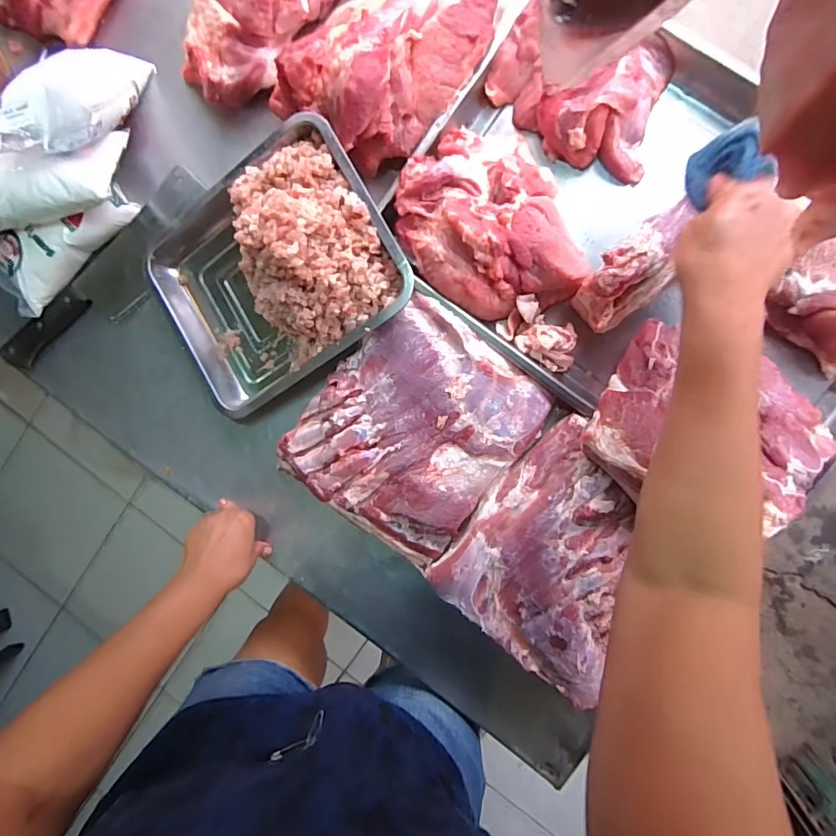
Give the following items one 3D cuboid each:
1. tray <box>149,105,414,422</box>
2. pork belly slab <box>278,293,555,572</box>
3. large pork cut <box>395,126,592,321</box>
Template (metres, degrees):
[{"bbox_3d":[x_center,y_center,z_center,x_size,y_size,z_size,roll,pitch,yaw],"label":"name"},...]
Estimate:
[{"bbox_3d":[-0.176,-0.179,0.558,0.288,0.127,0.260,-28,89,7],"label":"tray"},{"bbox_3d":[-0.009,0.017,0.574,0.241,0.046,0.278,38,96,4],"label":"pork belly slab"},{"bbox_3d":[0.082,-0.224,0.542,0.183,0.069,0.231,-31,88,7],"label":"large pork cut"}]

